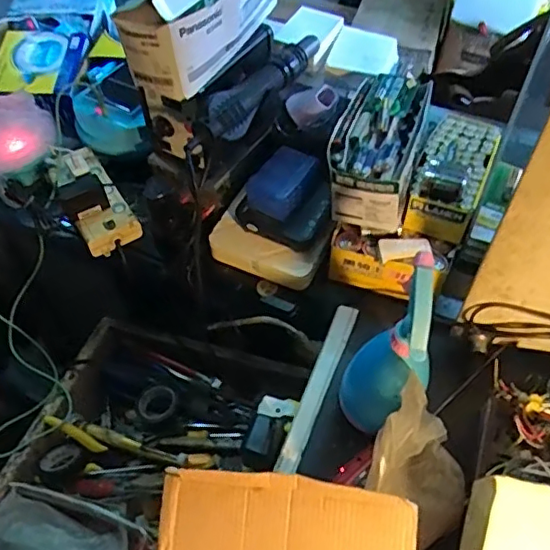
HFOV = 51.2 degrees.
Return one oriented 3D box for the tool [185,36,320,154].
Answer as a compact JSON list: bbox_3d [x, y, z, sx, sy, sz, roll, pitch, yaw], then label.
[{"bbox_3d":[-0.017,-0.214,0.652,0.036,0.045,0.241,29,60,20],"label":"tool"}]

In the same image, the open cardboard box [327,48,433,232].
[{"bbox_3d":[0.122,-0.152,0.688,0.101,0.079,0.188,12,55,9],"label":"open cardboard box"}]

